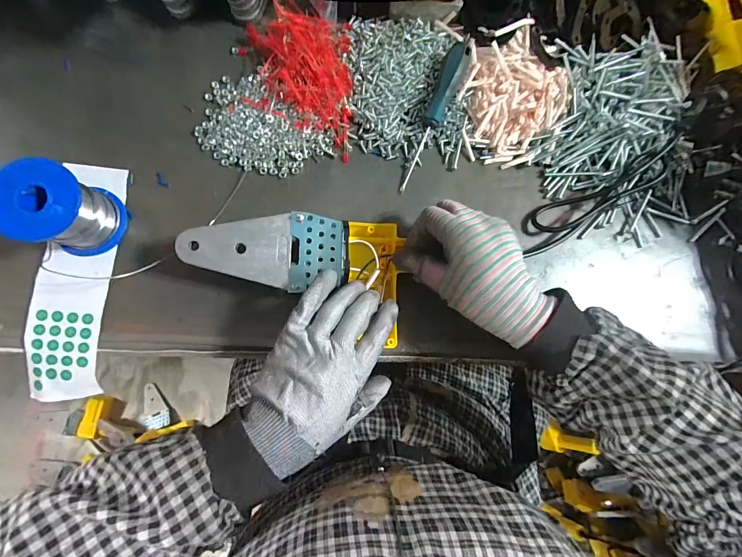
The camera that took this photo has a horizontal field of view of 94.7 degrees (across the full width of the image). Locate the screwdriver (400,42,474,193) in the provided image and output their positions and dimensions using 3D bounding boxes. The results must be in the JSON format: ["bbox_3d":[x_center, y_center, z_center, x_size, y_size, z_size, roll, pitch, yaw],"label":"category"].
[{"bbox_3d":[0.063,-0.163,0.353,0.023,0.022,0.151,23,99,-4],"label":"screwdriver"}]

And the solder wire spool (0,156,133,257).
[{"bbox_3d":[-0.260,-0.056,0.289,0.059,0.064,0.064,1,83,-6],"label":"solder wire spool"}]

